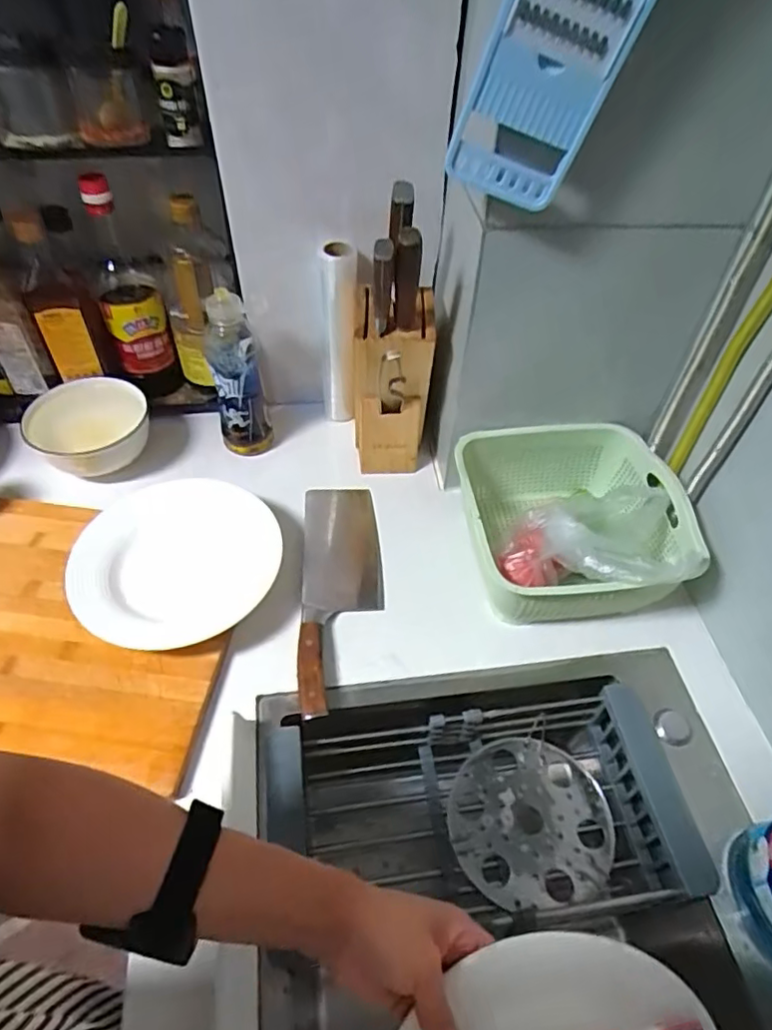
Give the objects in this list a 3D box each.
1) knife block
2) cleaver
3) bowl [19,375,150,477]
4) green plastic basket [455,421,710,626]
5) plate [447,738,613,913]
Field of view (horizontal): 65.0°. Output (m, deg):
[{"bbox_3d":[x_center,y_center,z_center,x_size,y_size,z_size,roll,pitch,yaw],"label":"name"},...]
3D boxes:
[{"bbox_3d":[0.008,-0.188,0.710,0.088,0.341,0.106,3,50,0],"label":"knife block"},{"bbox_3d":[-0.050,0.077,0.691,0.091,0.035,0.307,-2,50,-4],"label":"cleaver"},{"bbox_3d":[-0.375,-0.112,0.776,0.136,0.075,0.127,1,50,-1],"label":"bowl"},{"bbox_3d":[0.207,0.011,0.690,0.246,0.116,0.231,-5,50,-7],"label":"green plastic basket"},{"bbox_3d":[0.145,0.308,0.617,0.159,0.009,0.154,1,50,-1],"label":"plate"}]

